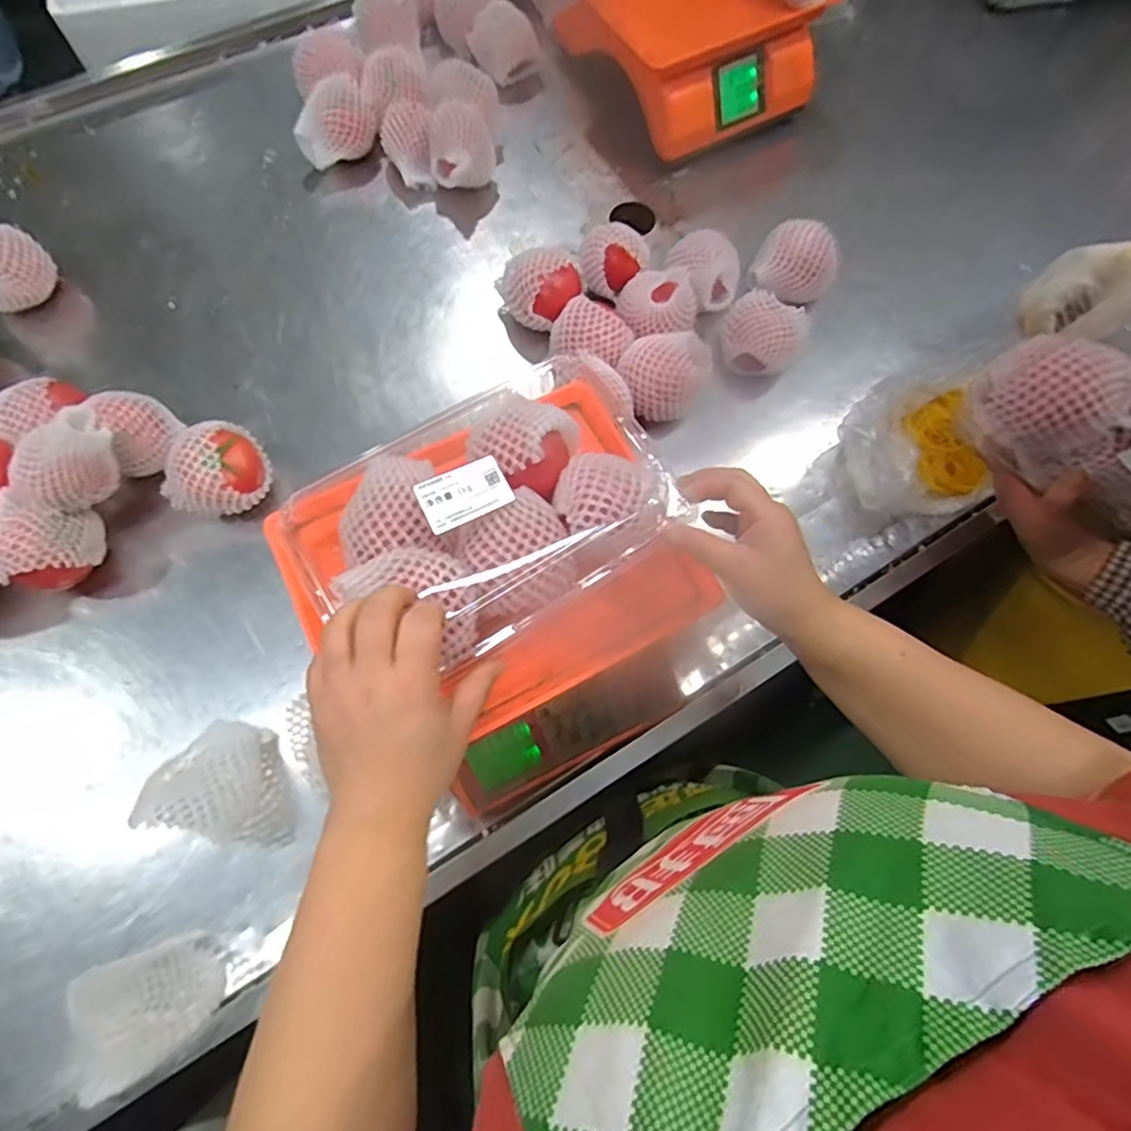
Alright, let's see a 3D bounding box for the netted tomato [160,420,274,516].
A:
[{"bbox_3d":[-0.334,-0.090,0.603,0.082,0.069,0.091,22,72,7],"label":"netted tomato"}]

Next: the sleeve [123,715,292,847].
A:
[{"bbox_3d":[-0.287,0.179,0.511,0.103,0.069,0.094,8,71,2],"label":"sleeve"}]

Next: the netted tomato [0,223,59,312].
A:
[{"bbox_3d":[-0.620,-0.326,0.678,0.075,0.073,0.089,35,74,11],"label":"netted tomato"}]

